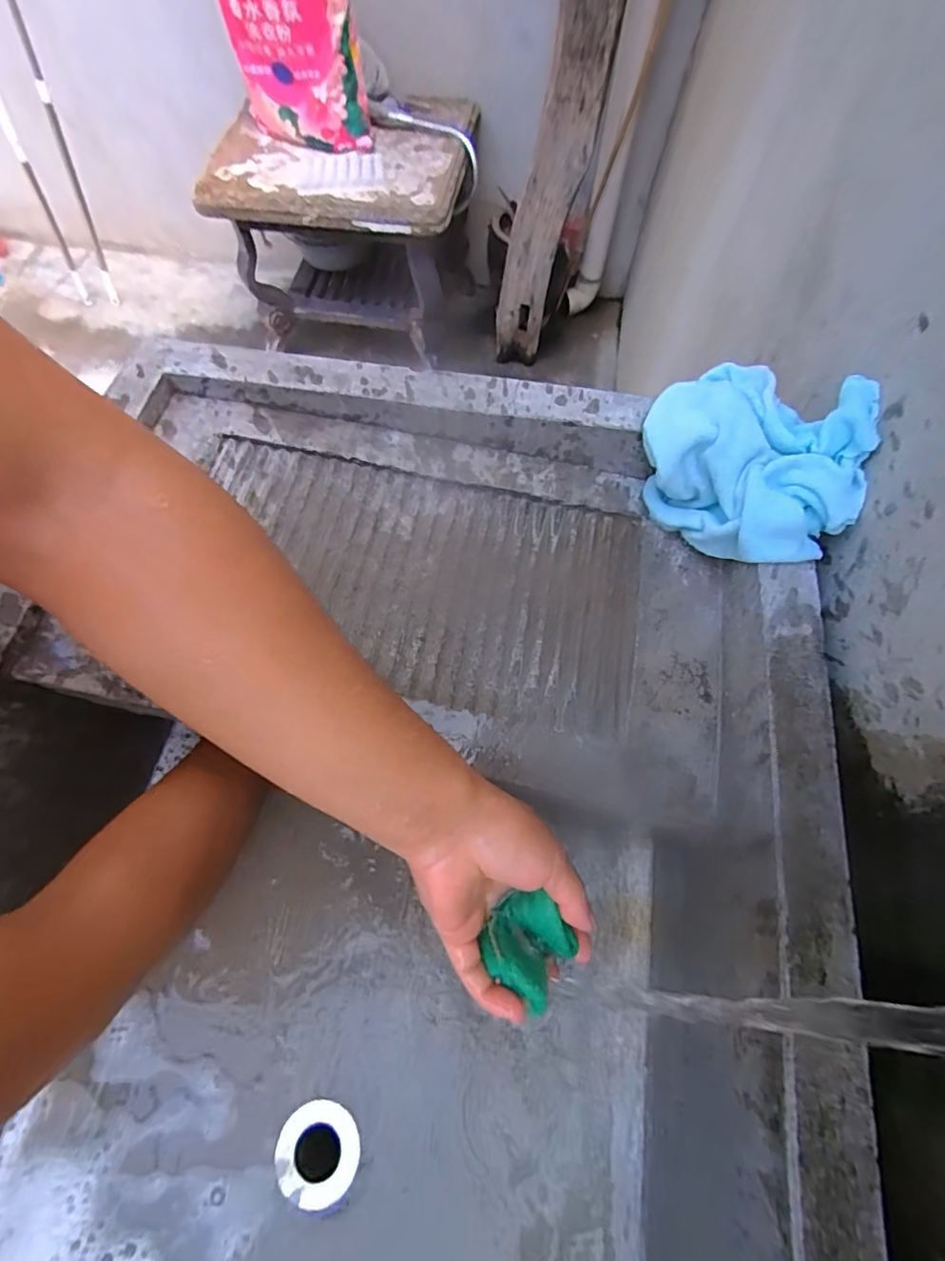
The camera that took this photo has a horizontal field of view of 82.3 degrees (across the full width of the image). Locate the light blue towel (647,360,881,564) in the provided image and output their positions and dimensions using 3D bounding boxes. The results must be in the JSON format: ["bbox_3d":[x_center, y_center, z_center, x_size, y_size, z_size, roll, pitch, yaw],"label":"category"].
[{"bbox_3d":[0.193,-0.117,0.375,0.107,0.089,0.149,-34,70,-14],"label":"light blue towel"}]

